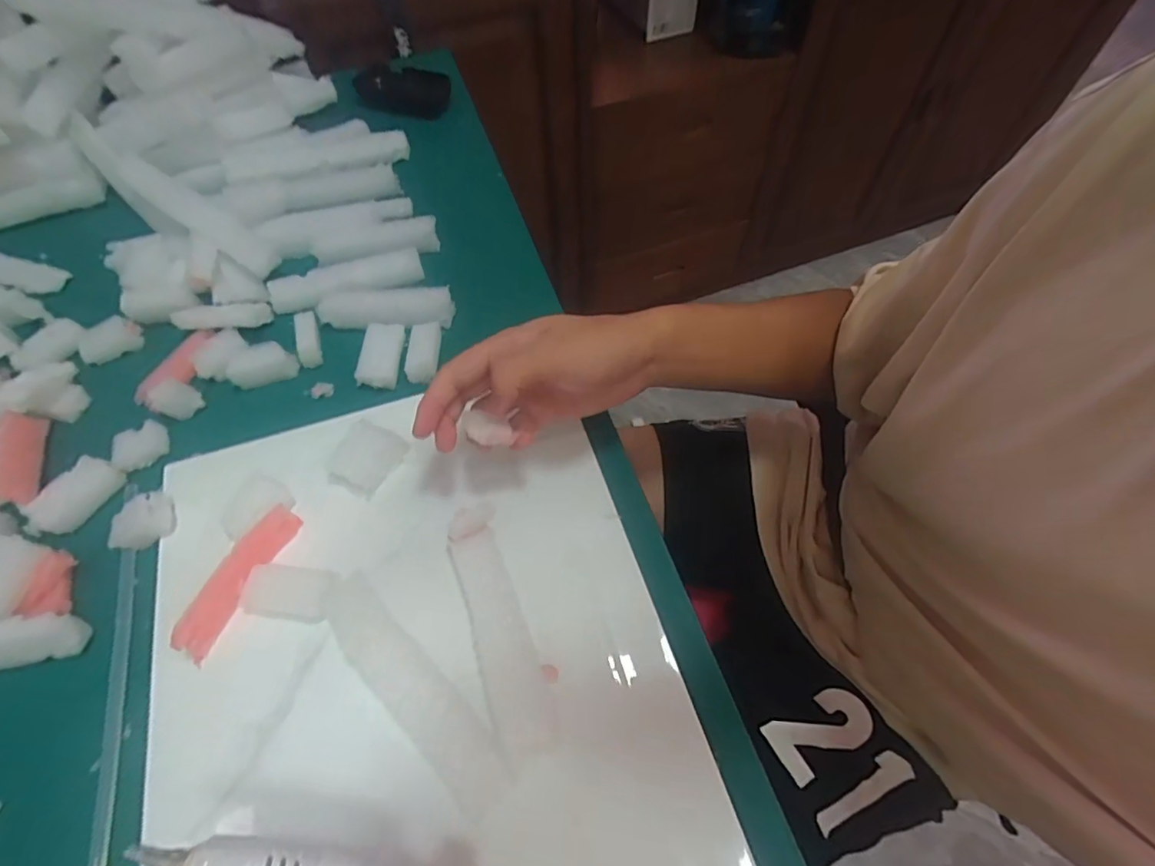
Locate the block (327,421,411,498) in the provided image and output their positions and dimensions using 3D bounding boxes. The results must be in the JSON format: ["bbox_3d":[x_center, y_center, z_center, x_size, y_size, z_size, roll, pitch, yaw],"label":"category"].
[{"bbox_3d":[-0.148,0.017,0.381,0.042,0.012,0.048,24,64,15],"label":"block"}]

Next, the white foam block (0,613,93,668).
[{"bbox_3d":[-0.336,0.126,0.327,0.062,0.030,0.024,-12,61,-6],"label":"white foam block"}]

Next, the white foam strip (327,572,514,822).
[{"bbox_3d":[-0.095,0.145,0.312,0.150,0.009,0.032,40,69,22],"label":"white foam strip"}]

